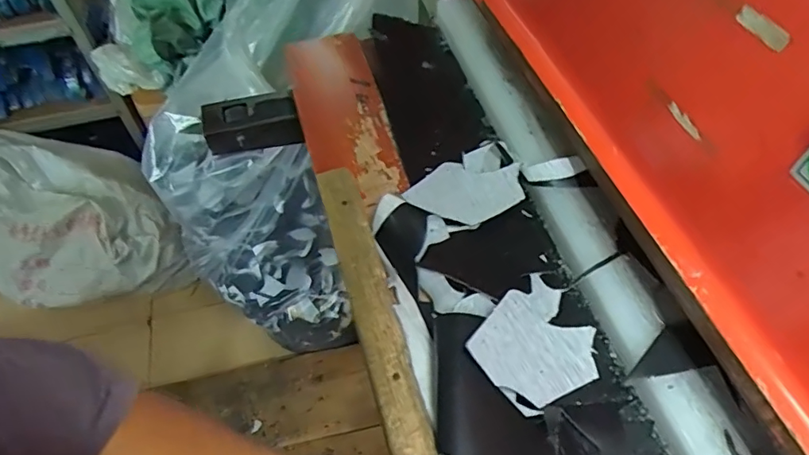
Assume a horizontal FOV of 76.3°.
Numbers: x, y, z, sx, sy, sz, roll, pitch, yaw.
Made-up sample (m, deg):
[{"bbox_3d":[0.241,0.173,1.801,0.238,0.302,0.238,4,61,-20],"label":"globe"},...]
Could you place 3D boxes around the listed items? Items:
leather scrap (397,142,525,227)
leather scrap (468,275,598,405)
[{"bbox_3d":[0.068,-0.047,0.610,0.140,0.025,0.093,-16,54,-14],"label":"leather scrap"},{"bbox_3d":[0.131,0.110,0.489,0.106,0.016,0.146,49,46,8],"label":"leather scrap"}]

